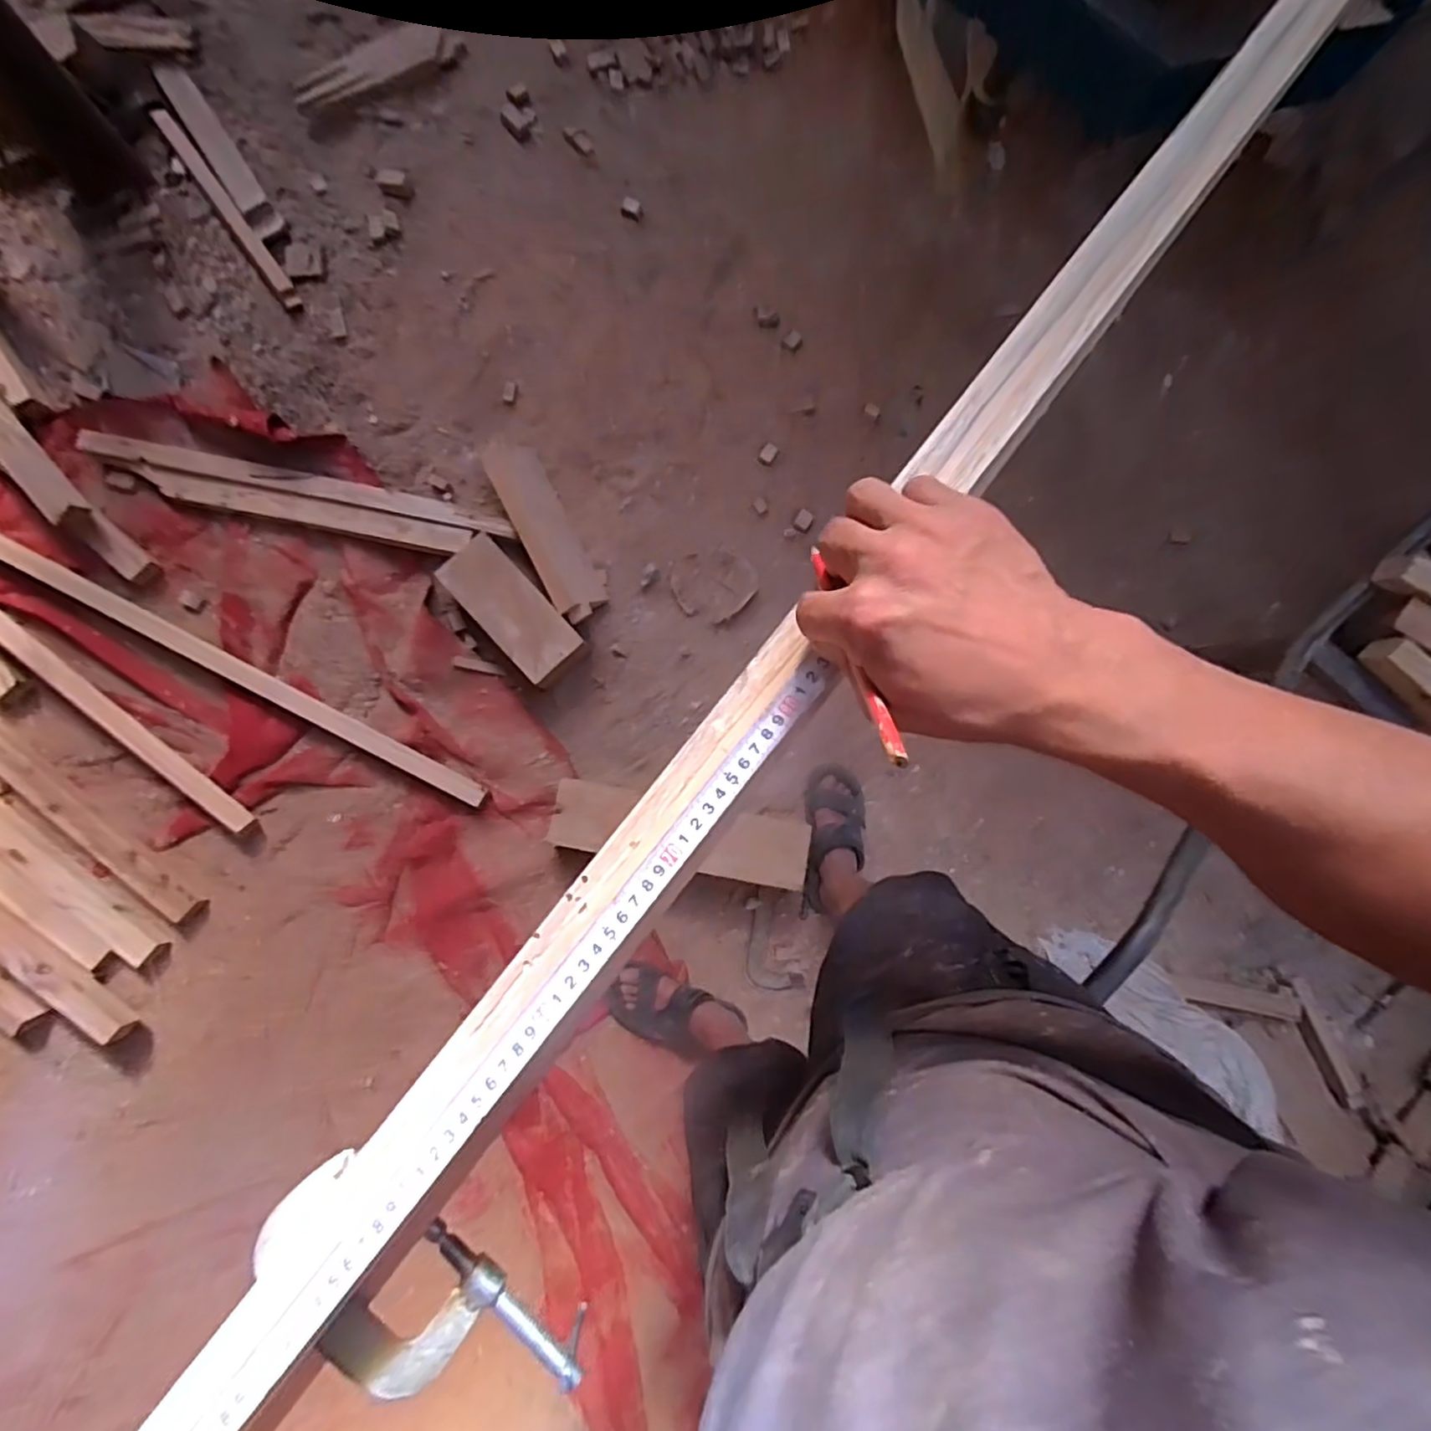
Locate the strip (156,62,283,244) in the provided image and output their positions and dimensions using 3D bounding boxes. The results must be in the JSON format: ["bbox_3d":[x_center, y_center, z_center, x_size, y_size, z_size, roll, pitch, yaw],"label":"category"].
[{"bbox_3d":[-0.935,-1.065,1.259,0.057,0.028,0.359,-33,89,-4],"label":"strip"}]

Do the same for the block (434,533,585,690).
[{"bbox_3d":[-0.362,-0.188,1.197,0.127,0.102,0.267,-42,89,-8],"label":"block"}]

